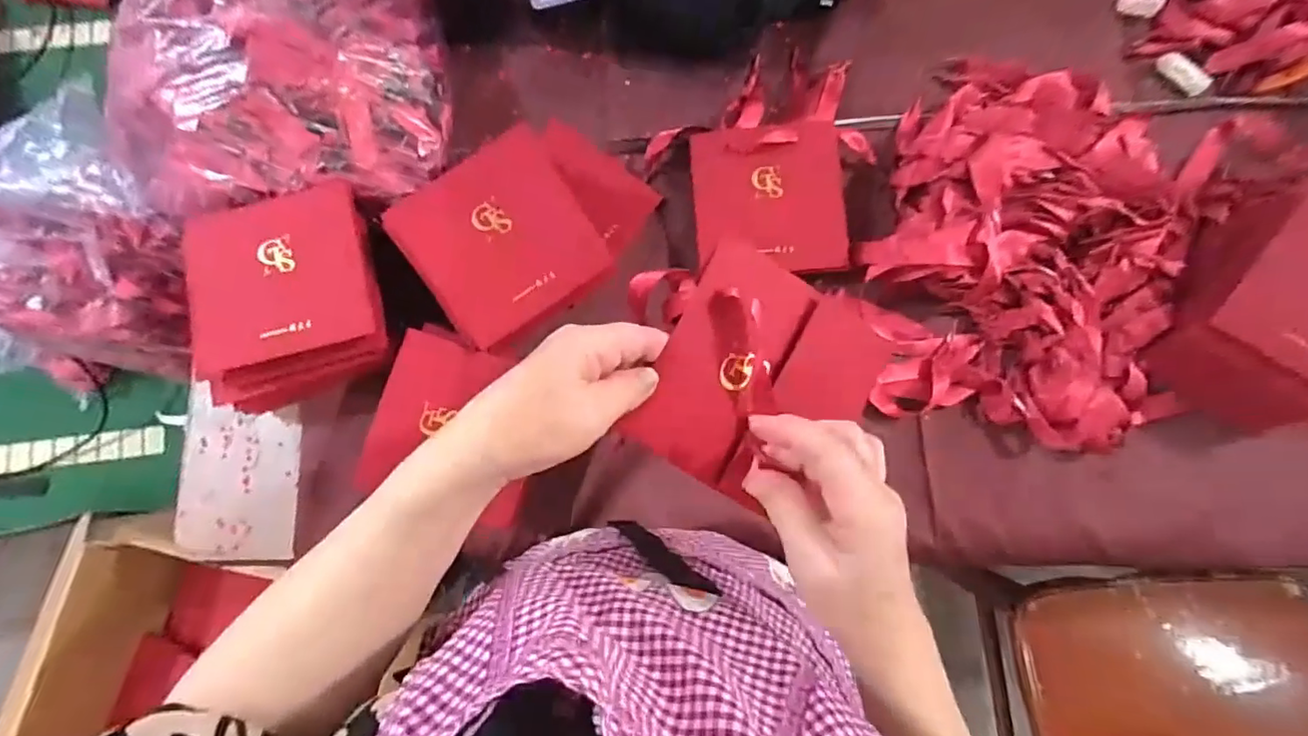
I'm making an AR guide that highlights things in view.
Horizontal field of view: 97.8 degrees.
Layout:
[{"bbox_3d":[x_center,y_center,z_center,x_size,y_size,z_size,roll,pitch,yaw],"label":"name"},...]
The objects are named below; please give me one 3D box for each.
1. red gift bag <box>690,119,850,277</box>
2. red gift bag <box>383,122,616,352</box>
[{"bbox_3d":[0.112,-0.163,0.555,0.142,0.020,0.146,-4,88,4],"label":"red gift bag"},{"bbox_3d":[-0.131,-0.109,0.498,0.148,0.023,0.143,-32,100,4],"label":"red gift bag"}]

